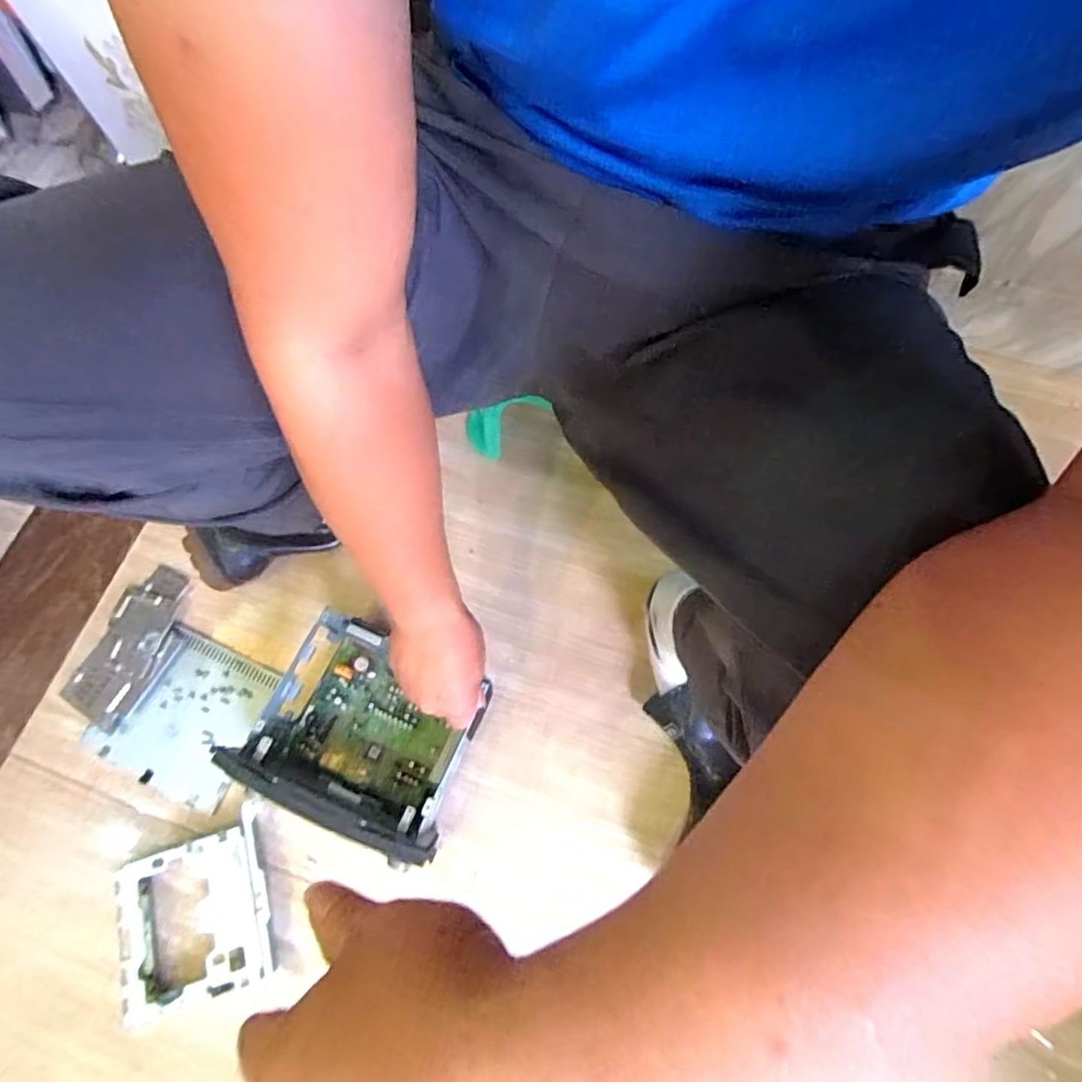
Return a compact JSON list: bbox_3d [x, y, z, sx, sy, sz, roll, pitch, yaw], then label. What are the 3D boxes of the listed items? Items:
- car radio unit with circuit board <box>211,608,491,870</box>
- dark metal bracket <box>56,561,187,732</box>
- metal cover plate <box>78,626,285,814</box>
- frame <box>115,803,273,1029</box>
[{"bbox_3d":[-0.165,0.186,0.565,0.194,0.116,0.157,27,74,10],"label":"car radio unit with circuit board"},{"bbox_3d":[-0.472,0.115,0.659,0.083,0.018,0.177,18,72,7],"label":"dark metal bracket"},{"bbox_3d":[-0.390,0.191,0.636,0.154,0.011,0.153,23,73,9],"label":"metal cover plate"},{"bbox_3d":[-0.335,0.362,0.565,0.142,0.034,0.151,-18,72,-5],"label":"frame"}]

